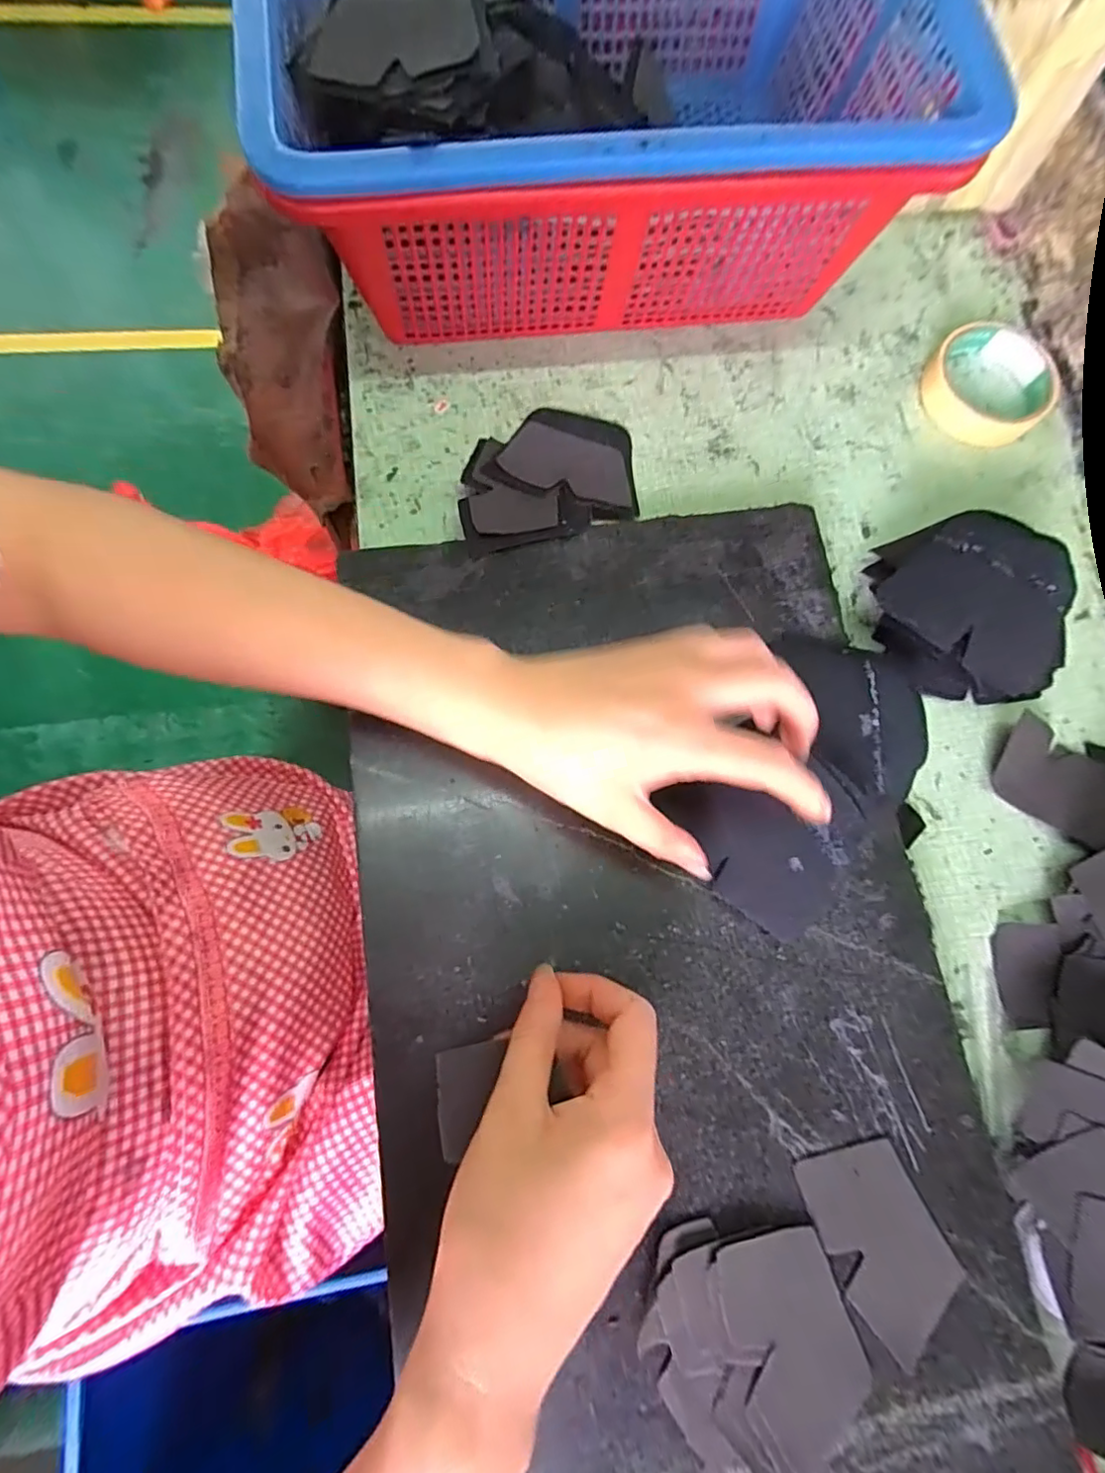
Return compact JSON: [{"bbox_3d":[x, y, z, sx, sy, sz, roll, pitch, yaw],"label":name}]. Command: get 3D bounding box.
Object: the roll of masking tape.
[{"bbox_3d":[0.316,-0.255,0.413,0.091,0.020,0.086,1,77,-4],"label":"roll of masking tape"}]

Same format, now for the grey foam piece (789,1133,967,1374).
[{"bbox_3d":[0.158,0.241,0.276,0.053,0.007,0.085,-21,79,-9],"label":"grey foam piece"}]

